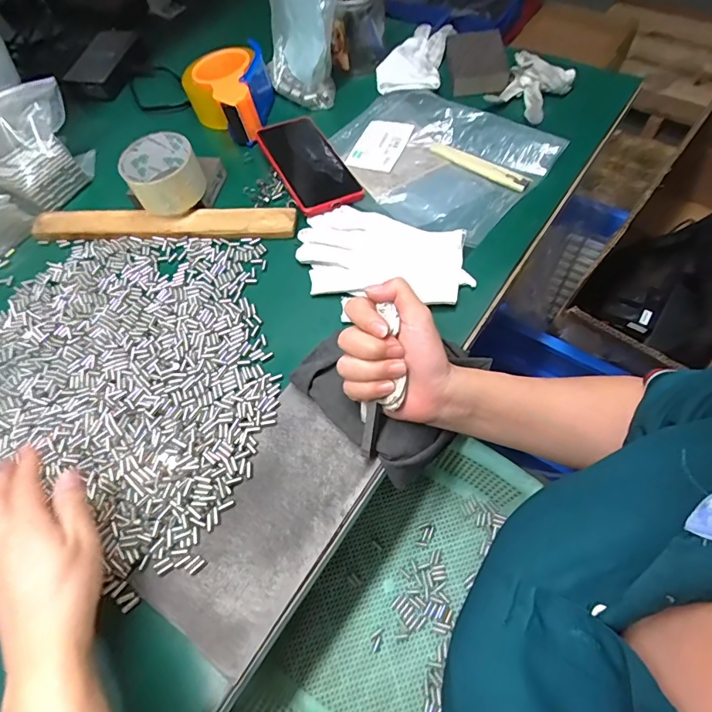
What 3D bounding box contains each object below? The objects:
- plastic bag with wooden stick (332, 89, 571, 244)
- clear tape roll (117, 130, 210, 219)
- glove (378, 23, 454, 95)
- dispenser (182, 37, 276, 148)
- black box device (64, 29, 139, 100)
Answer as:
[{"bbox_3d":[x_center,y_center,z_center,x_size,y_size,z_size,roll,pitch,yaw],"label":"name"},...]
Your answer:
[{"bbox_3d":[0.086,-0.229,0.500,0.228,0.035,0.165,34,69,19],"label":"plastic bag with wooden stick"},{"bbox_3d":[-0.210,-0.198,0.487,0.078,0.059,0.071,-28,64,-11],"label":"clear tape roll"},{"bbox_3d":[0.078,-0.385,0.570,0.078,0.034,0.132,13,63,10],"label":"glove"},{"bbox_3d":[-0.153,-0.322,0.547,0.103,0.063,0.117,-19,62,-7],"label":"dispenser"},{"bbox_3d":[-0.358,-0.419,0.625,0.075,0.030,0.111,11,63,9],"label":"black box device"}]

